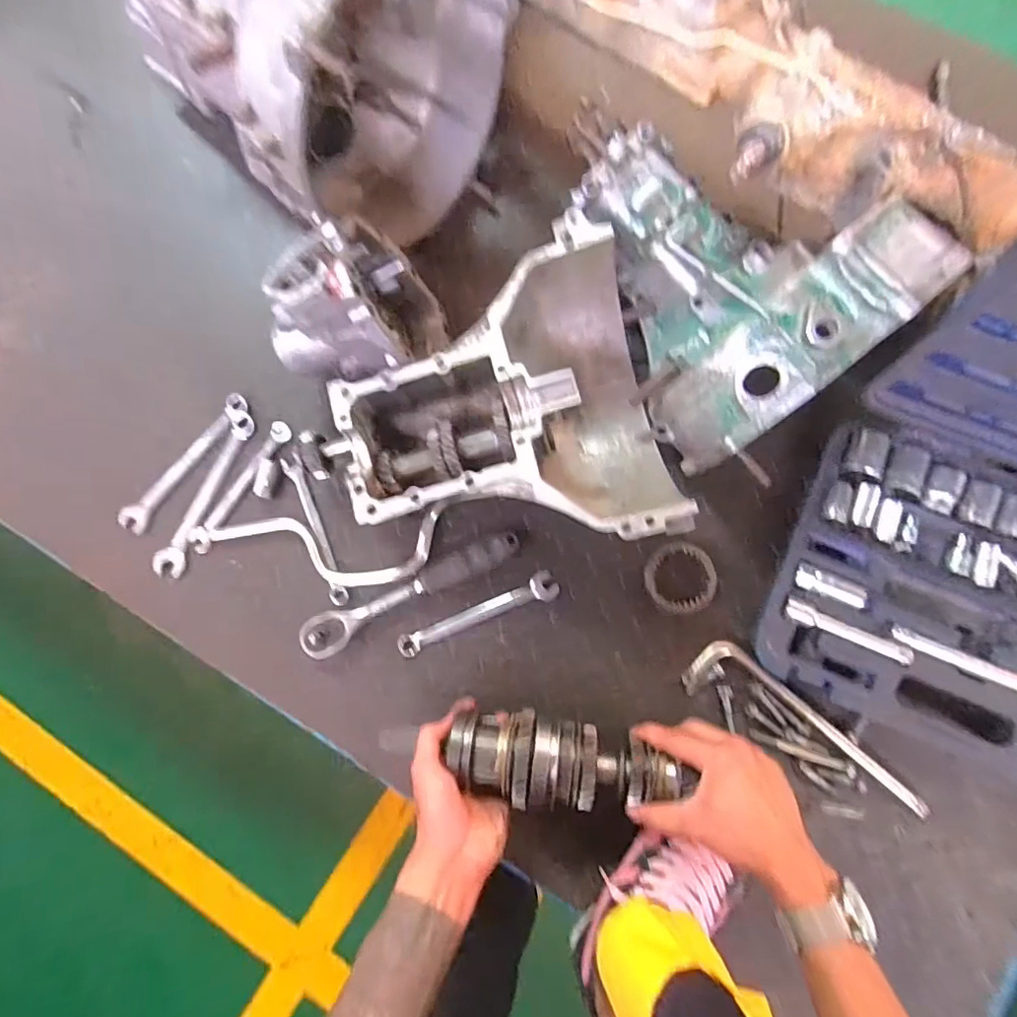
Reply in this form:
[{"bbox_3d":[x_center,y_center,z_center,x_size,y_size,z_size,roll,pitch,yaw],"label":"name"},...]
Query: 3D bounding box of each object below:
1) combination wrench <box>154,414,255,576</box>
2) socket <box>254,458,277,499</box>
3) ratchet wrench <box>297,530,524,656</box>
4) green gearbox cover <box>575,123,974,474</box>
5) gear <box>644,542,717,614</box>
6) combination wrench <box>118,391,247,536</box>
[{"bbox_3d":[-0.334,-0.017,0.614,0.029,0.014,0.193,25,84,3],"label":"combination wrench"},{"bbox_3d":[-0.266,-0.032,0.614,0.020,0.016,0.042,11,84,2],"label":"socket"},{"bbox_3d":[-0.101,0.089,0.584,0.241,0.034,0.040,-25,84,-2],"label":"ratchet wrench"},{"bbox_3d":[0.194,-0.233,0.532,0.236,0.152,0.303,-39,84,-1],"label":"green gearbox cover"},{"bbox_3d":[0.177,0.071,0.573,0.070,0.012,0.071,0,86,4],"label":"gear"},{"bbox_3d":[-0.361,-0.052,0.619,0.028,0.014,0.188,41,85,5],"label":"combination wrench"}]

